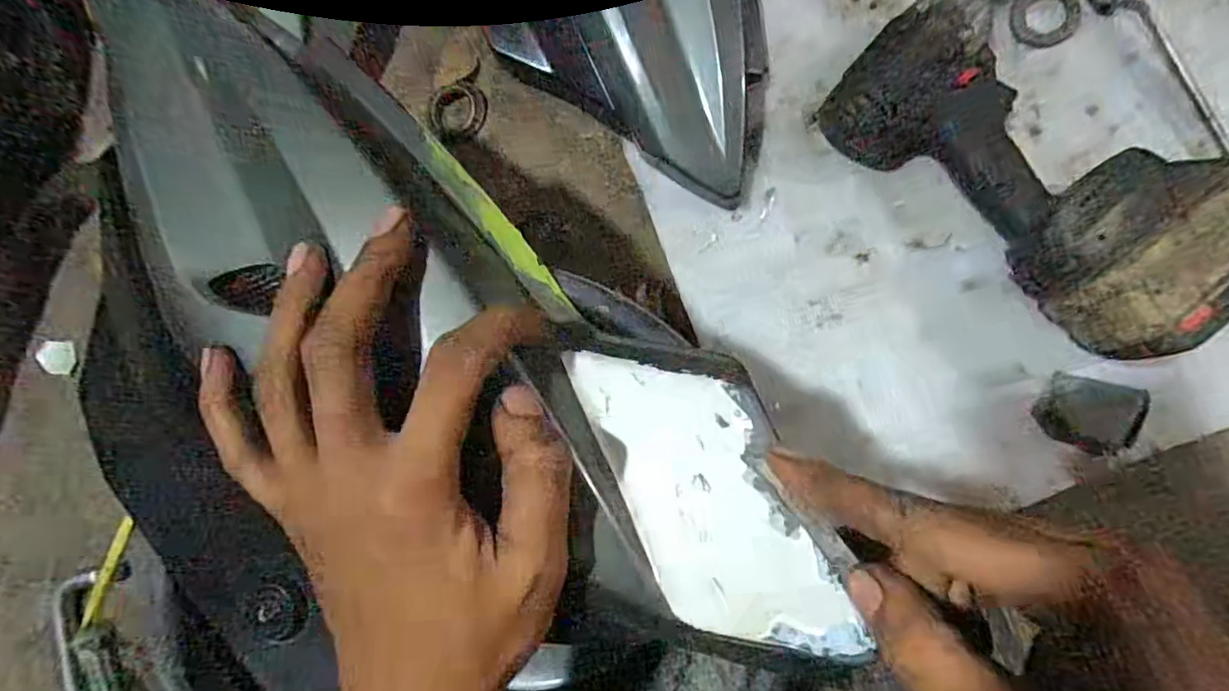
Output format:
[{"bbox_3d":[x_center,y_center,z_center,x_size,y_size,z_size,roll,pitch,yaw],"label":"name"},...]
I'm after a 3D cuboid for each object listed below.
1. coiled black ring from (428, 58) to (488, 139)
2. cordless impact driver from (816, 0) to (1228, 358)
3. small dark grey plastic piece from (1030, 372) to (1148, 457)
[{"bbox_3d":[-0.126,-0.194,0.495,0.051,0.004,0.051,1,105,3],"label":"coiled black ring"},{"bbox_3d":[0.296,-0.129,0.403,0.181,0.083,0.265,-38,70,5],"label":"cordless impact driver"},{"bbox_3d":[0.320,0.046,0.414,0.063,0.006,0.047,15,91,5],"label":"small dark grey plastic piece"}]

